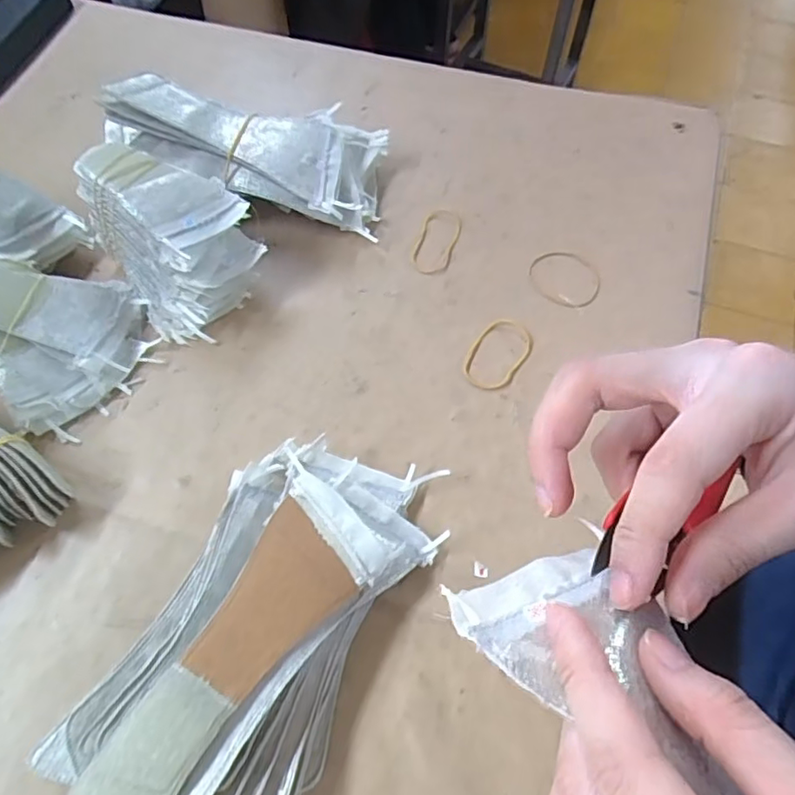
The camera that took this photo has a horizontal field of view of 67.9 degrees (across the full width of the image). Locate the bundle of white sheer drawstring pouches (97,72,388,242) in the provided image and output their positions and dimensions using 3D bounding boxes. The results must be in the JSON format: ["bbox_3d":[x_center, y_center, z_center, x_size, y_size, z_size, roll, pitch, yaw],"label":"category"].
[{"bbox_3d":[-0.104,-0.180,0.423,0.190,0.032,0.080,15,63,-10],"label":"bundle of white sheer drawstring pouches"}]

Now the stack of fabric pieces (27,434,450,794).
[{"bbox_3d":[-0.063,0.104,0.286,0.109,0.061,0.209,28,66,14],"label":"stack of fabric pieces"}]

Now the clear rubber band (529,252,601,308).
[{"bbox_3d":[0.118,-0.084,0.418,0.050,0.004,0.047,7,63,4],"label":"clear rubber band"}]

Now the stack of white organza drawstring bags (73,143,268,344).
[{"bbox_3d":[-0.146,-0.107,0.390,0.085,0.079,0.111,-35,68,-16],"label":"stack of white organza drawstring bags"}]

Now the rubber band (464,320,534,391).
[{"bbox_3d":[0.066,-0.029,0.387,0.035,0.004,0.057,34,68,16],"label":"rubber band"}]

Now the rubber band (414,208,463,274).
[{"bbox_3d":[0.030,-0.116,0.436,0.027,0.004,0.061,15,64,8],"label":"rubber band"}]

